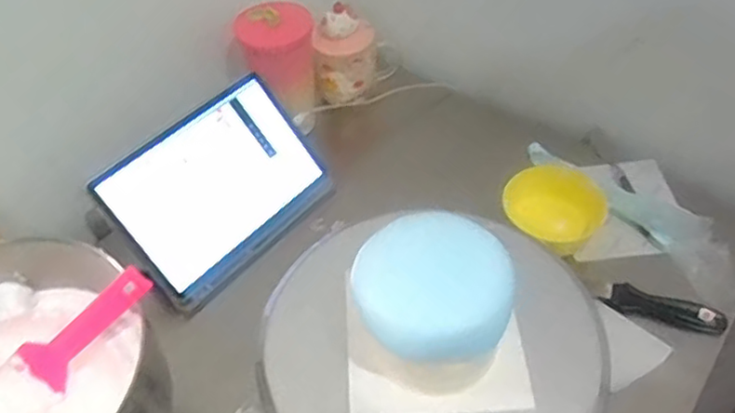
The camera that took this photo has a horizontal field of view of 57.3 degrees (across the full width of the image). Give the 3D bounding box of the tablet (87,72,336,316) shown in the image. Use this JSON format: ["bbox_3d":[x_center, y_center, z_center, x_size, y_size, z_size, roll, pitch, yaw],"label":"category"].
[{"bbox_3d":[-0.176,-0.021,0.815,0.252,0.185,0.020,-42,17,-27],"label":"tablet"}]

